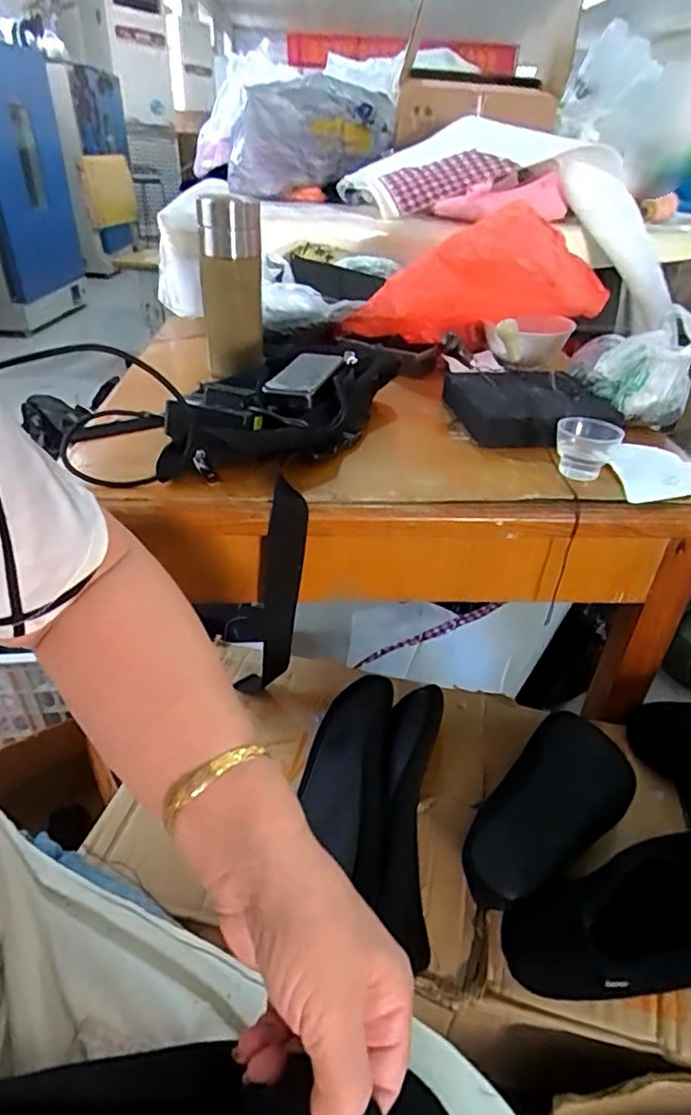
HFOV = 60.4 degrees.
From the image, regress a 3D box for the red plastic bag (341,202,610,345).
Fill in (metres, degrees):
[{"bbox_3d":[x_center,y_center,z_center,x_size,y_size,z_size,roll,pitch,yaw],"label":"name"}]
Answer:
[{"bbox_3d":[0.150,-0.351,0.754,0.323,0.129,0.099,-1,30,30],"label":"red plastic bag"}]

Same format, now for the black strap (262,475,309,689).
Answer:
[{"bbox_3d":[-0.061,0.037,0.548,0.036,0.218,0.014,15,36,5],"label":"black strap"}]

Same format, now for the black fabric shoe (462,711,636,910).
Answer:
[{"bbox_3d":[0.188,0.220,0.532,0.096,0.046,0.229,27,42,30],"label":"black fabric shoe"}]

